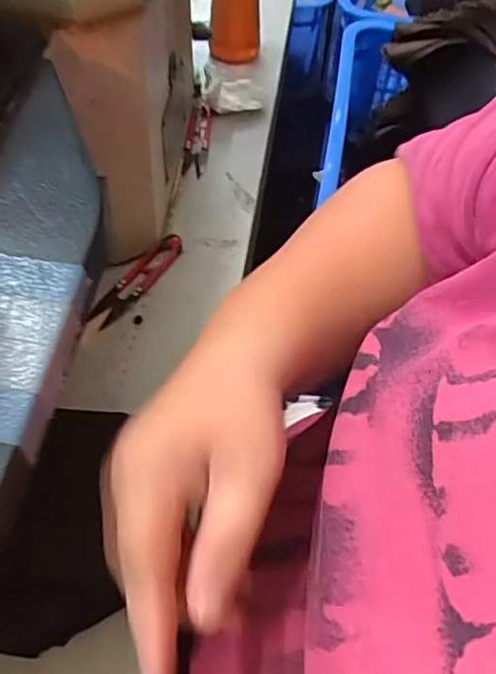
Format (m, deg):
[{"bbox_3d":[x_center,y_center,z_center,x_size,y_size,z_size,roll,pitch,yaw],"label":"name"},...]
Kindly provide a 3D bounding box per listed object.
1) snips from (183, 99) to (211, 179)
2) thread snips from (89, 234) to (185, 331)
[{"bbox_3d":[-0.049,-0.200,0.584,0.021,0.018,0.109,3,56,-2],"label":"snips"},{"bbox_3d":[-0.086,-0.048,0.474,0.024,0.007,0.103,32,60,16],"label":"thread snips"}]

